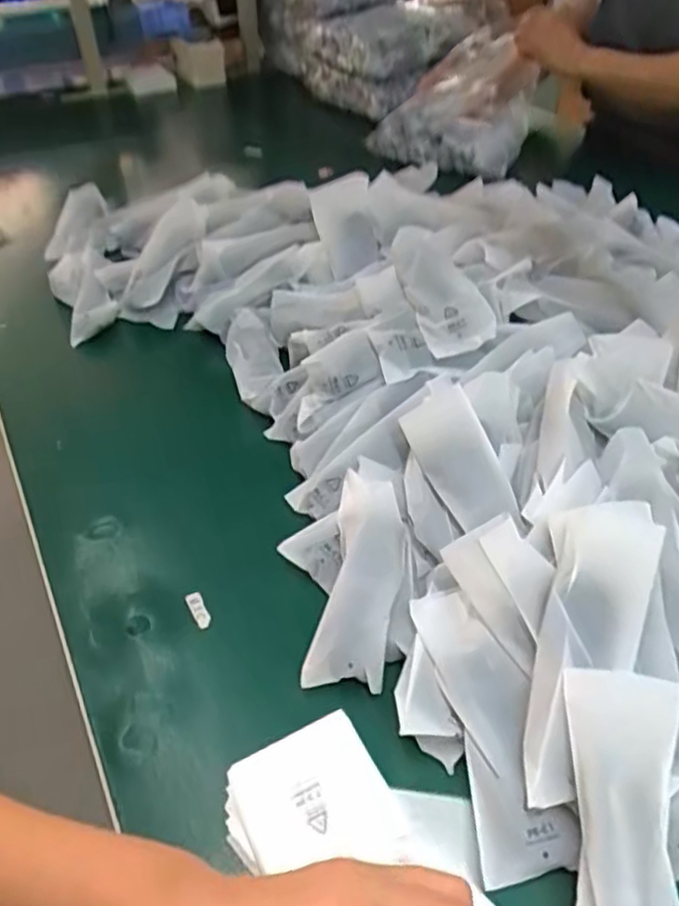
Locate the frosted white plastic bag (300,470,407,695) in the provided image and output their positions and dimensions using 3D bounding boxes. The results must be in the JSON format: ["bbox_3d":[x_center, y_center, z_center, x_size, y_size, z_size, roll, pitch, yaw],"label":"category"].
[{"bbox_3d":[0.014,0.080,0.447,0.049,0.022,0.141,6,56,9],"label":"frosted white plastic bag"}]

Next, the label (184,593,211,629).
[{"bbox_3d":[-0.095,0.105,0.461,0.010,0.006,0.027,-22,45,-22],"label":"label"}]

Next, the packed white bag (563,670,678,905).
[{"bbox_3d":[0.133,0.182,0.318,0.052,0.018,0.150,5,68,8],"label":"packed white bag"}]

